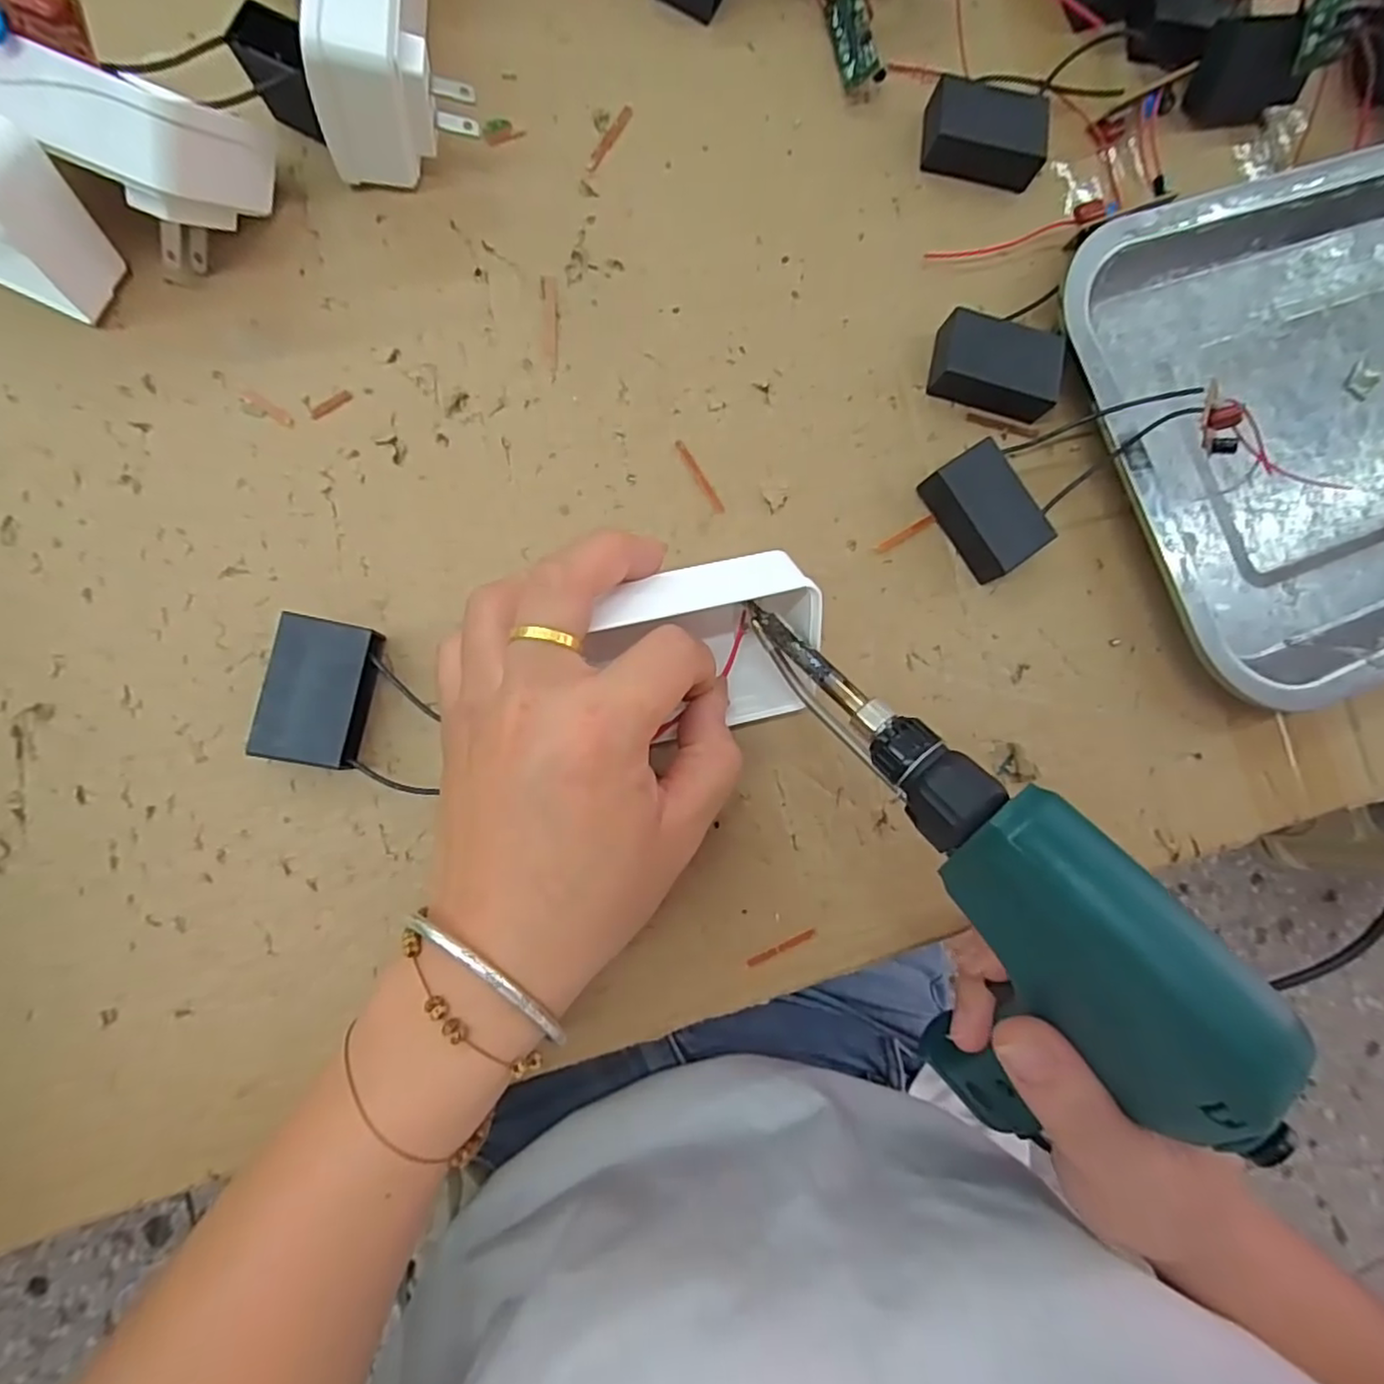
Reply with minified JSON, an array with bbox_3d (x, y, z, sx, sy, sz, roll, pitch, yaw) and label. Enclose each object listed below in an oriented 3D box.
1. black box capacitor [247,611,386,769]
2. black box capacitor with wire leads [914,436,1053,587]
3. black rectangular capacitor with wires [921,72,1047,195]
[{"bbox_3d":[-0.122,0.000,0.222,0.032,0.018,0.047,9,84,-6],"label":"black box capacitor"},{"bbox_3d":[0.115,-0.070,0.261,0.032,0.018,0.047,-37,90,-9],"label":"black box capacitor with wire leads"},{"bbox_3d":[0.123,-0.235,0.278,0.048,0.016,0.034,7,84,-7],"label":"black rectangular capacitor with wires"}]

